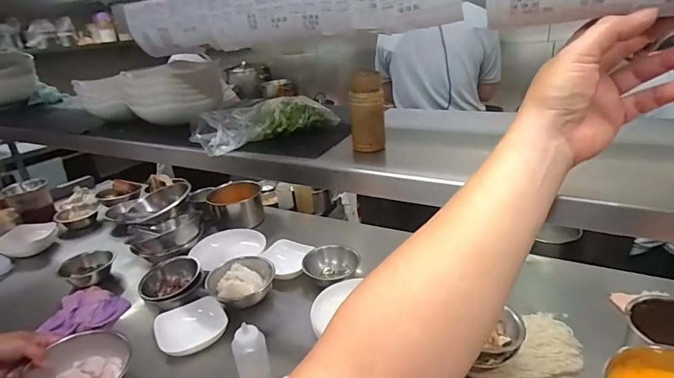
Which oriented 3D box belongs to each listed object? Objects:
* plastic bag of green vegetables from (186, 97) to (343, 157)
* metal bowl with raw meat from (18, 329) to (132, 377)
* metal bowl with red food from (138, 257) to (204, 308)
[{"bbox_3d":[-0.124,-0.112,0.638,0.208,0.051,0.127,-16,25,-26],"label":"plastic bag of green vegetables"},{"bbox_3d":[-0.459,0.330,0.710,0.167,0.063,0.152,-4,22,2],"label":"metal bowl with raw meat"},{"bbox_3d":[-0.428,0.236,1.026,0.150,0.051,0.146,-19,26,-31],"label":"metal bowl with red food"}]

